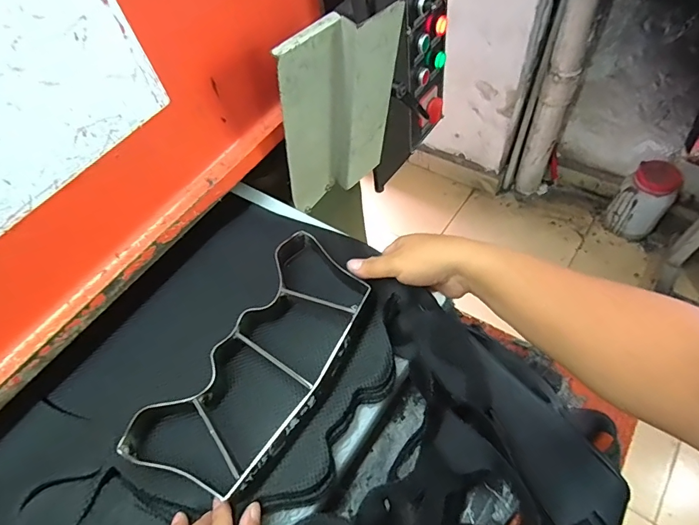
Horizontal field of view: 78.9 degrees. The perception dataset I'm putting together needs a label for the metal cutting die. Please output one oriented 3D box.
[{"bbox_3d":[-0.089,0.100,0.437,0.140,0.045,0.285,29,64,21],"label":"metal cutting die"}]

